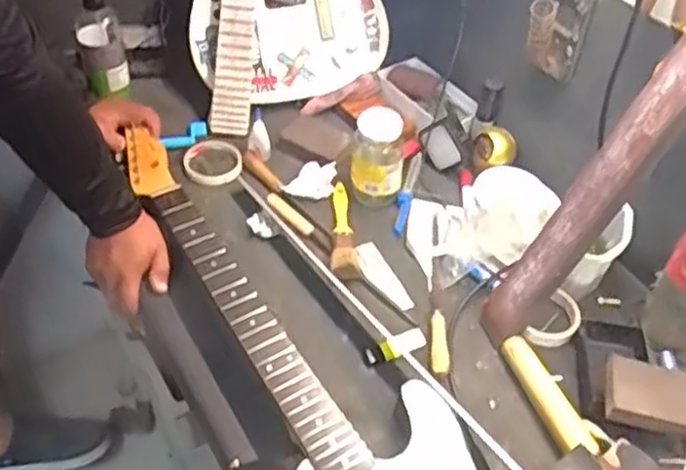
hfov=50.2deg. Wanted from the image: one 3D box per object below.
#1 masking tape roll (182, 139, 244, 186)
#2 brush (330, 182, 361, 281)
[{"bbox_3d":[-0.198,-0.113,1.103,0.084,0.018,0.096,-12,49,-16],"label":"masking tape roll"},{"bbox_3d":[0.004,-0.013,1.017,0.038,0.017,0.179,3,46,-2],"label":"brush"}]

